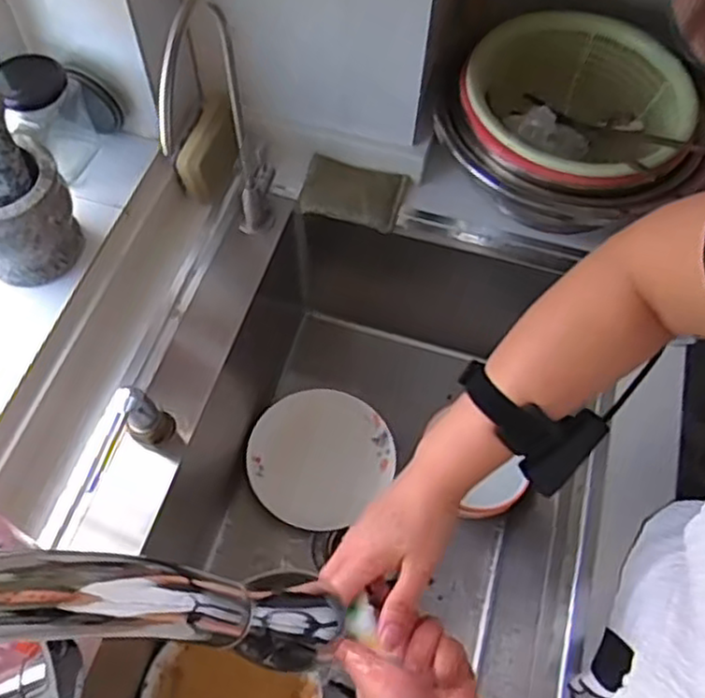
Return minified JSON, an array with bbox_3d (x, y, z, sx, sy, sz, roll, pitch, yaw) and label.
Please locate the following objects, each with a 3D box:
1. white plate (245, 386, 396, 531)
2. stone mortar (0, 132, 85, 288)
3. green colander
[{"bbox_3d":[-0.042,0.129,0.863,0.161,0.018,0.170,1,61,-2],"label":"white plate"},{"bbox_3d":[-0.310,-0.121,0.657,0.103,0.108,0.088,-28,66,-17],"label":"stone mortar"},{"bbox_3d":[0.240,-0.252,0.784,0.237,0.089,0.240,11,61,3],"label":"green colander"}]

